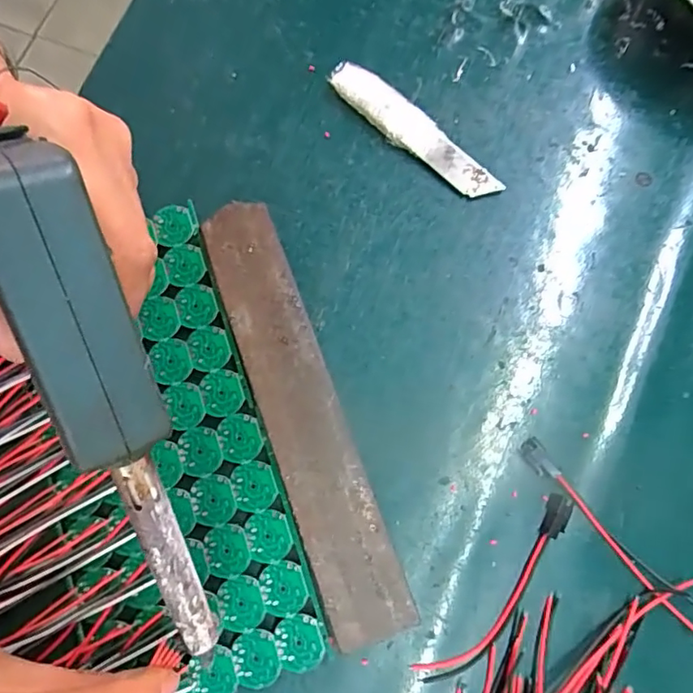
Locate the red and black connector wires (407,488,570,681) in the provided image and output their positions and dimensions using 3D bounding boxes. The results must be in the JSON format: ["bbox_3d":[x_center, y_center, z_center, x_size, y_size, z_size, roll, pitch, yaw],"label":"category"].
[{"bbox_3d":[0.067,0.105,0.228,0.019,0.008,0.097,41,80,10],"label":"red and black connector wires"}]

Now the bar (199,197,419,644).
[{"bbox_3d":[-0.022,0.027,0.244,0.037,0.017,0.197,-20,76,-4],"label":"bar"}]

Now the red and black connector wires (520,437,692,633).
[{"bbox_3d":[0.117,0.082,0.232,0.012,0.009,0.104,-41,79,-9],"label":"red and black connector wires"}]

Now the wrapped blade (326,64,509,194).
[{"bbox_3d":[0.034,-0.112,0.280,0.103,0.010,0.021,43,80,10],"label":"wrapped blade"}]

